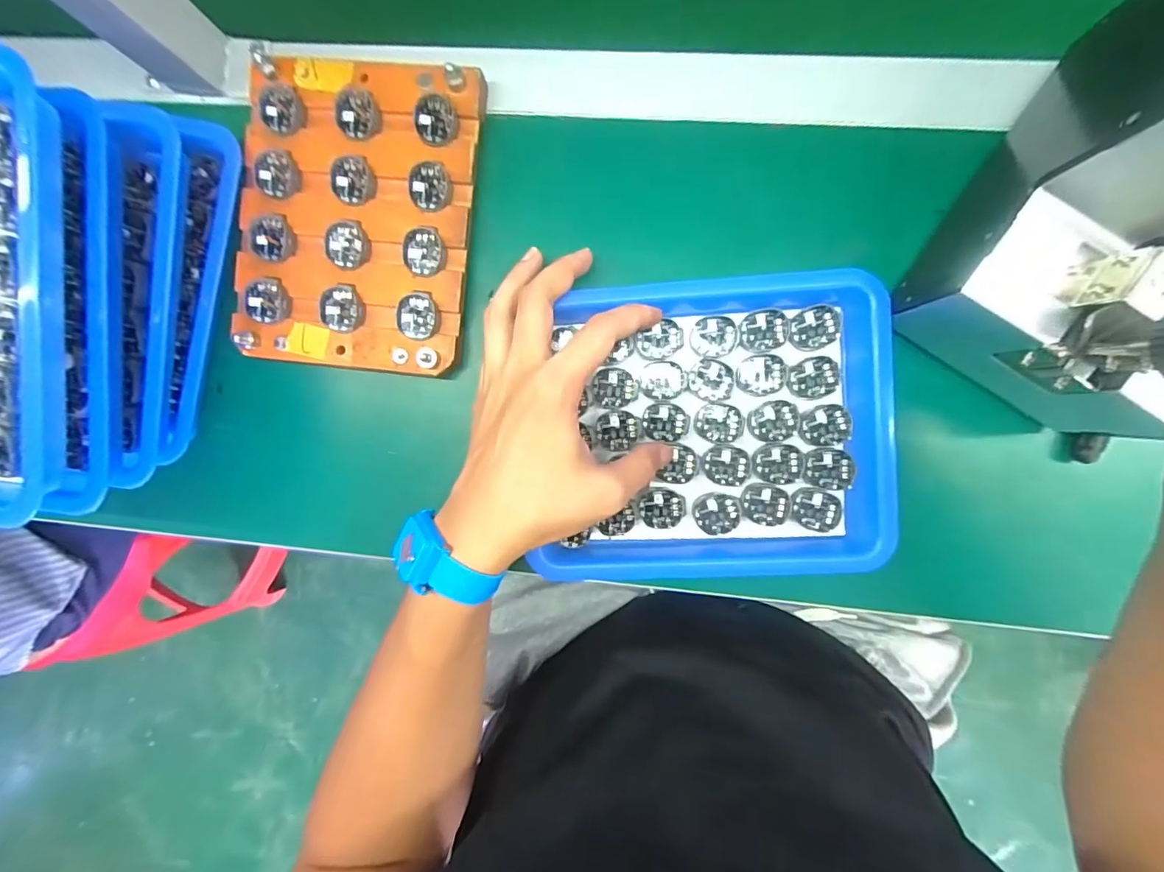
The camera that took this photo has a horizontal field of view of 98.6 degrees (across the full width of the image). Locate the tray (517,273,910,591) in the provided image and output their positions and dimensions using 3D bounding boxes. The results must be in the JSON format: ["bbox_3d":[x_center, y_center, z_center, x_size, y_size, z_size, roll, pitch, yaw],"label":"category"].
[{"bbox_3d":[0.079,-0.003,0.303,0.195,0.026,0.179,-3,90,6],"label":"tray"}]

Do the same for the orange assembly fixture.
[{"bbox_3d":[-0.142,-0.137,0.312,0.145,0.015,0.185,7,91,6],"label":"orange assembly fixture"}]

